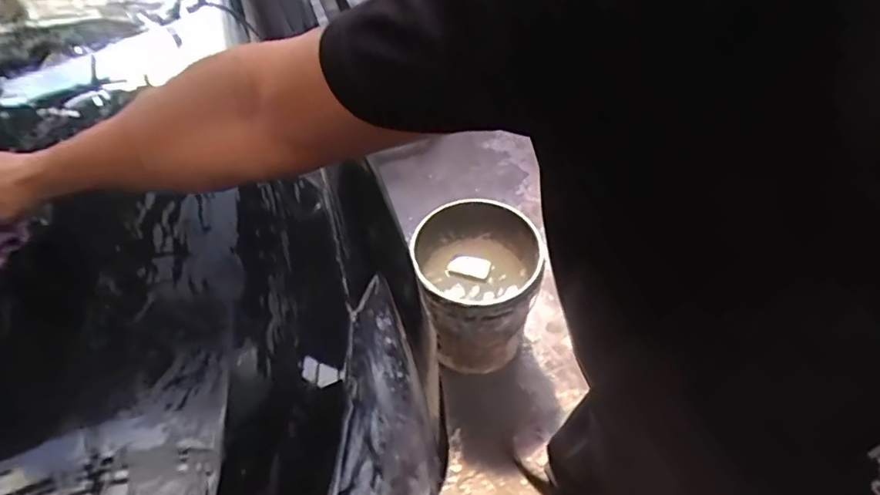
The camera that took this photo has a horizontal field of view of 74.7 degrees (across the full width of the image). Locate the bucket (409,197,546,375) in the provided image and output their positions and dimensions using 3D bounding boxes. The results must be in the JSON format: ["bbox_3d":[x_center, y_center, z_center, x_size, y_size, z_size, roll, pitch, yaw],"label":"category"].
[{"bbox_3d":[0.108,0.089,1.433,0.290,0.314,0.327,-11,52,-7],"label":"bucket"}]

